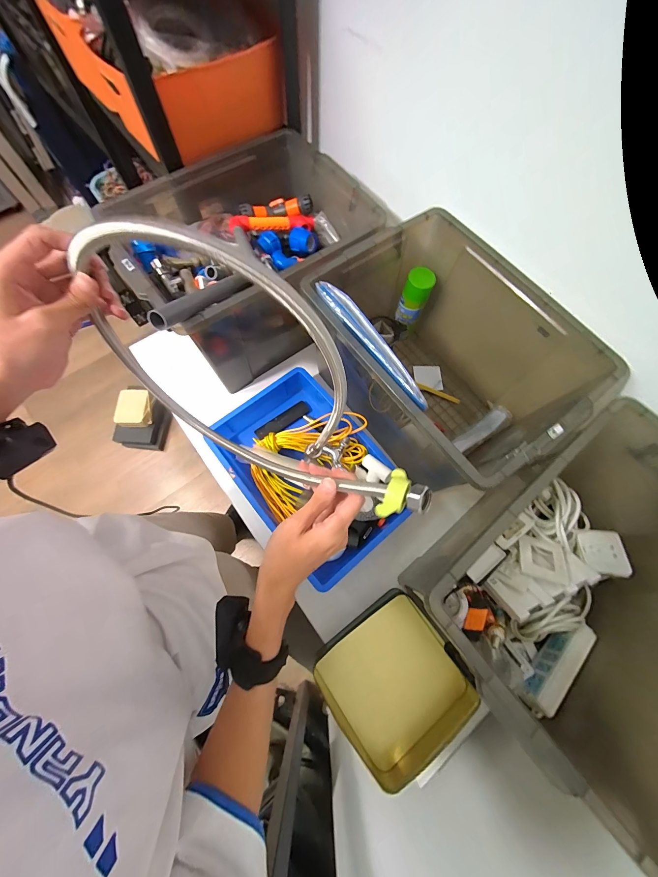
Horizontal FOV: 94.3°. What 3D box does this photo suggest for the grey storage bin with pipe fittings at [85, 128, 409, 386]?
[{"bbox_3d":[-0.184,-0.413,0.752,0.507,0.313,0.399,-34,76,-12],"label":"grey storage bin with pipe fittings"}]

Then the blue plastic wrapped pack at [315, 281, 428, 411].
[{"bbox_3d":[0.075,-0.165,0.514,0.038,0.023,0.281,-34,76,-12],"label":"blue plastic wrapped pack"}]

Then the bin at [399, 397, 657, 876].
[{"bbox_3d":[0.425,0.222,0.542,0.544,0.268,0.397,-38,77,-13],"label":"bin"}]

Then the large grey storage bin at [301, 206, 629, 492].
[{"bbox_3d":[0.230,-0.154,0.683,0.375,0.326,0.494,-33,75,-12],"label":"large grey storage bin"}]

